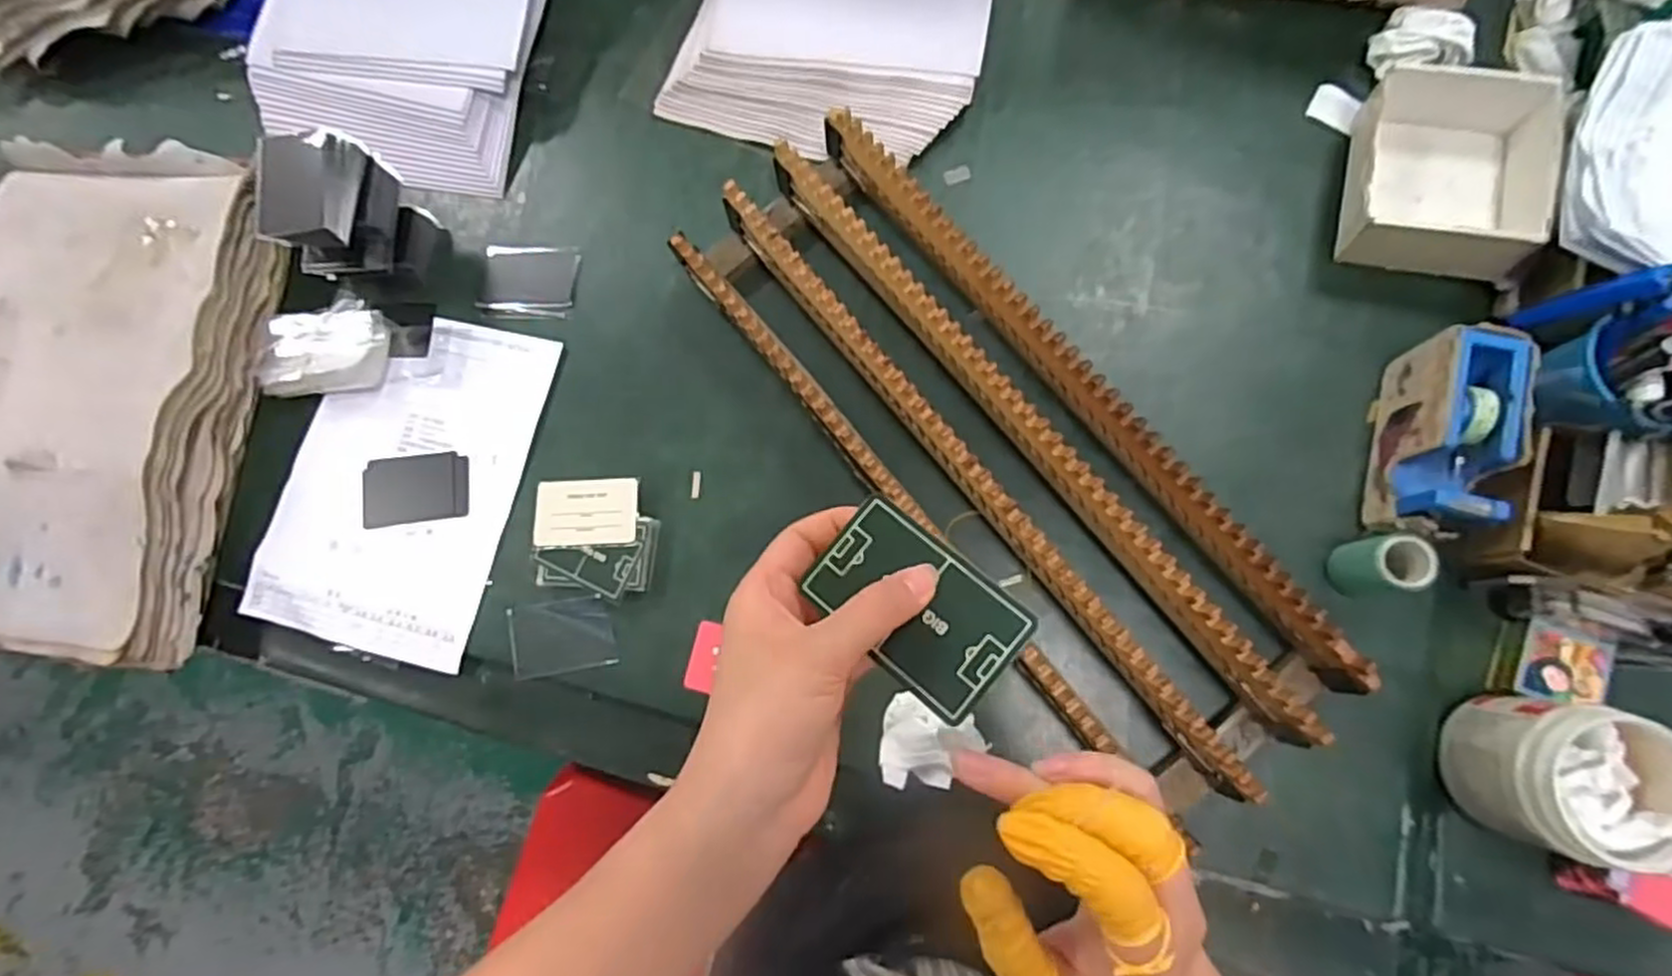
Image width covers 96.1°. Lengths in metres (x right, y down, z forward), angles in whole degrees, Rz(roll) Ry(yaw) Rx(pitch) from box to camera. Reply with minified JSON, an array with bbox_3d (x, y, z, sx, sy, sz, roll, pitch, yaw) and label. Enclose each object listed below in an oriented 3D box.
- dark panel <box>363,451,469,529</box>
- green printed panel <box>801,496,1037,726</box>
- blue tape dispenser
[{"bbox_3d":[-0.366,0.000,0.654,0.094,0.010,0.059,-7,78,5],"label":"dark panel"},{"bbox_3d":[0.032,0.046,0.297,0.082,0.005,0.054,39,84,16],"label":"green printed panel"},{"bbox_3d":[0.433,-0.036,0.538,0.062,0.084,0.139,18,82,9],"label":"blue tape dispenser"}]

